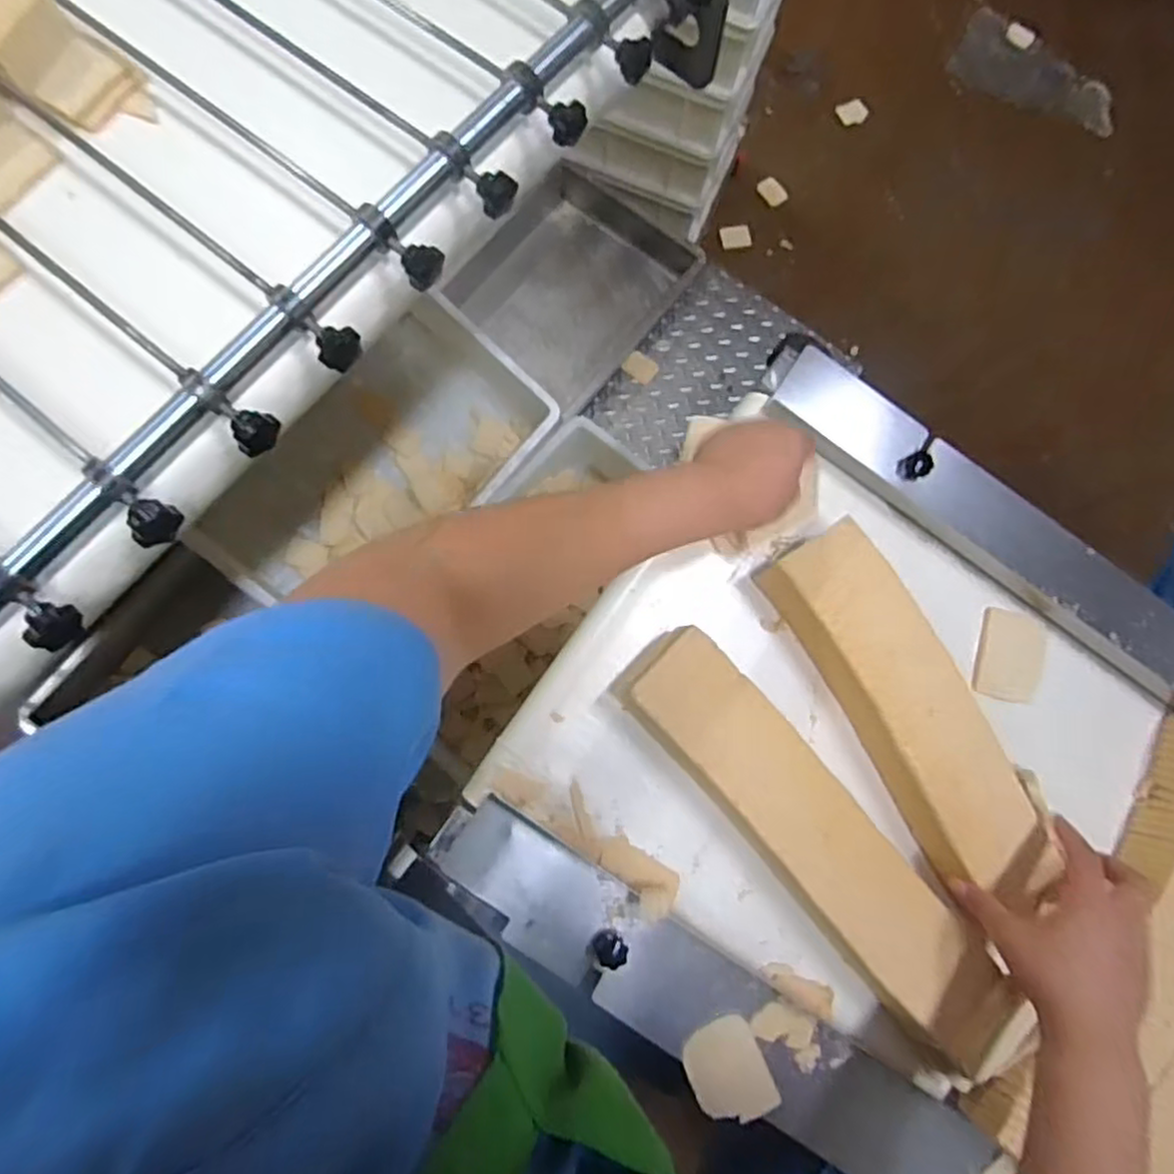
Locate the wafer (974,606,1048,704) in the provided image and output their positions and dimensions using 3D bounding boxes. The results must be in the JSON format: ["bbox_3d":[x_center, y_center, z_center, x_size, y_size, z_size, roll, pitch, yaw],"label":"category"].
[{"bbox_3d":[0.376,0.061,0.635,0.060,0.008,0.077,12,91,-1],"label":"wafer"}]

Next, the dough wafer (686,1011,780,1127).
[{"bbox_3d":[0.107,0.367,0.539,0.056,0.007,0.072,-23,77,-7],"label":"dough wafer"}]

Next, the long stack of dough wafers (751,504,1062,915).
[{"bbox_3d":[0.259,0.103,0.570,0.094,0.047,0.309,-32,87,-9],"label":"long stack of dough wafers"}]

